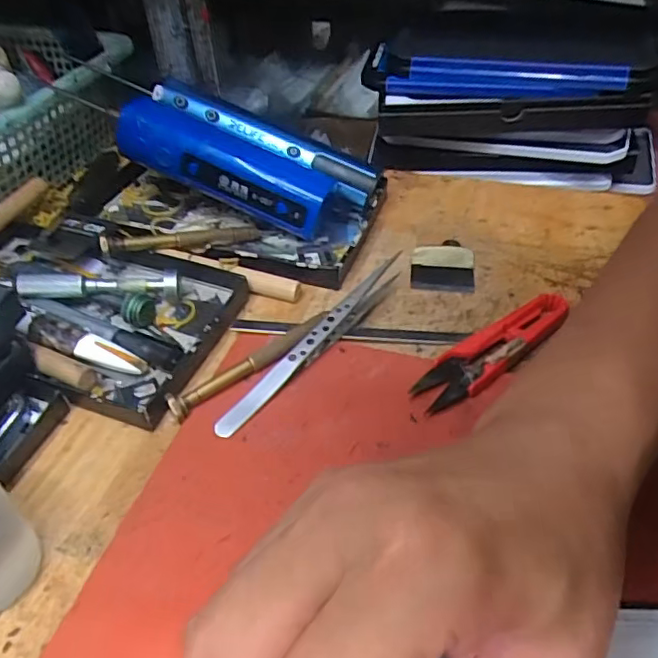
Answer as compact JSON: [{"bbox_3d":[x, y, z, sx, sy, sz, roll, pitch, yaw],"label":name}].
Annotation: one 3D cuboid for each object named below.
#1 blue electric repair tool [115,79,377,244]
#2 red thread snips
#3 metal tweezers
[{"bbox_3d":[-0.047,-0.102,0.351,0.148,0.035,0.067,22,45,-5],"label":"blue electric repair tool"},{"bbox_3d":[0.080,0.011,0.276,0.096,0.011,0.024,-28,50,-25],"label":"red thread snips"},{"bbox_3d":[-0.006,0.002,0.280,0.011,0.021,0.132,30,52,28],"label":"metal tweezers"}]

